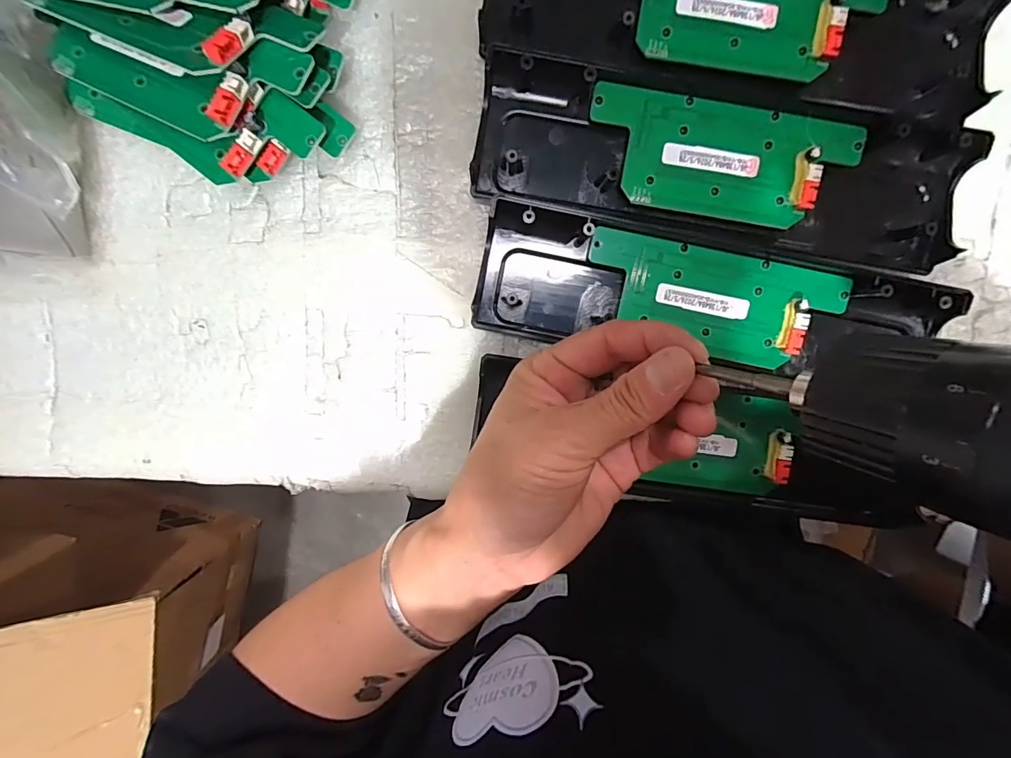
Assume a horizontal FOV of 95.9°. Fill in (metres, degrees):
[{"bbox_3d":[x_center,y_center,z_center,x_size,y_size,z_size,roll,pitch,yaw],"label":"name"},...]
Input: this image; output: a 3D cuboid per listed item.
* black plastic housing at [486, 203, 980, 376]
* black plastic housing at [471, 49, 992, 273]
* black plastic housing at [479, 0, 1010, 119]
[{"bbox_3d":[0.104,-0.042,0.243,0.233,0.019,0.065,9,99,-1],"label":"black plastic housing"},{"bbox_3d":[0.110,-0.114,0.232,0.245,0.017,0.077,8,99,-1],"label":"black plastic housing"},{"bbox_3d":[0.114,-0.181,0.222,0.244,0.017,0.072,7,99,-1],"label":"black plastic housing"}]

